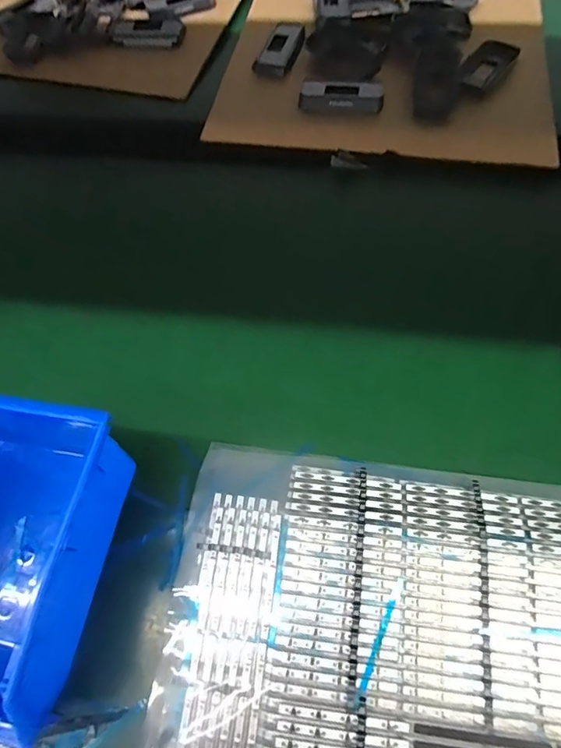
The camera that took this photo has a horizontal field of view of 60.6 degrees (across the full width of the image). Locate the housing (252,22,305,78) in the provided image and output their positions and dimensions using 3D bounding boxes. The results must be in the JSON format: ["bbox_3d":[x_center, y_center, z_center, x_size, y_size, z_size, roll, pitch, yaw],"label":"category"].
[{"bbox_3d":[0.001,-0.319,0.471,0.035,0.010,0.078,19,66,12],"label":"housing"}]

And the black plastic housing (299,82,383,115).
[{"bbox_3d":[0.055,-0.249,0.429,0.074,0.010,0.030,5,64,5],"label":"black plastic housing"}]

